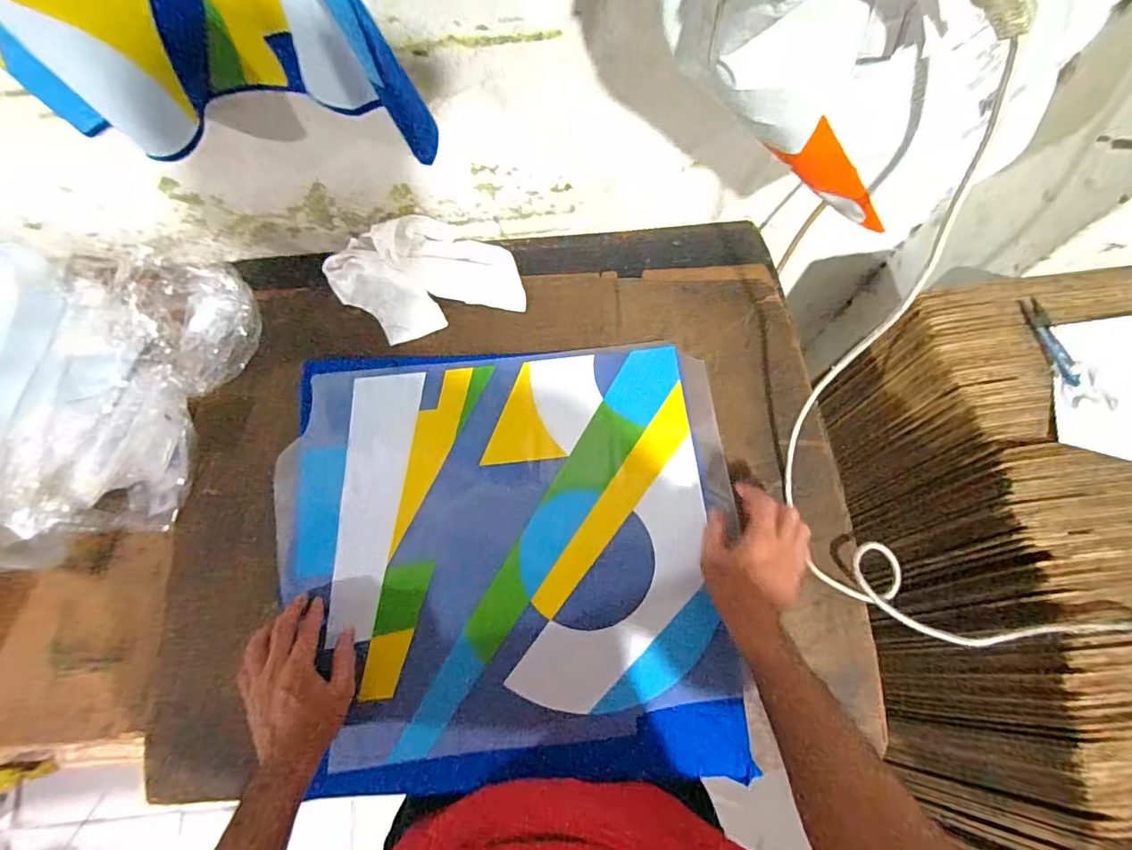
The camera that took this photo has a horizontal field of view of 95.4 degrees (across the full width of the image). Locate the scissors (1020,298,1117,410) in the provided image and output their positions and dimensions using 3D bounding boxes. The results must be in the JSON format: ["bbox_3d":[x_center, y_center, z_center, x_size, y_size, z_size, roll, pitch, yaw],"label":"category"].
[{"bbox_3d":[0.589,-0.087,0.609,0.043,0.012,0.148,-13,73,-2],"label":"scissors"}]

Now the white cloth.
[{"bbox_3d":[-0.194,-0.208,0.681,0.252,0.066,0.157,-14,73,-4],"label":"white cloth"}]

